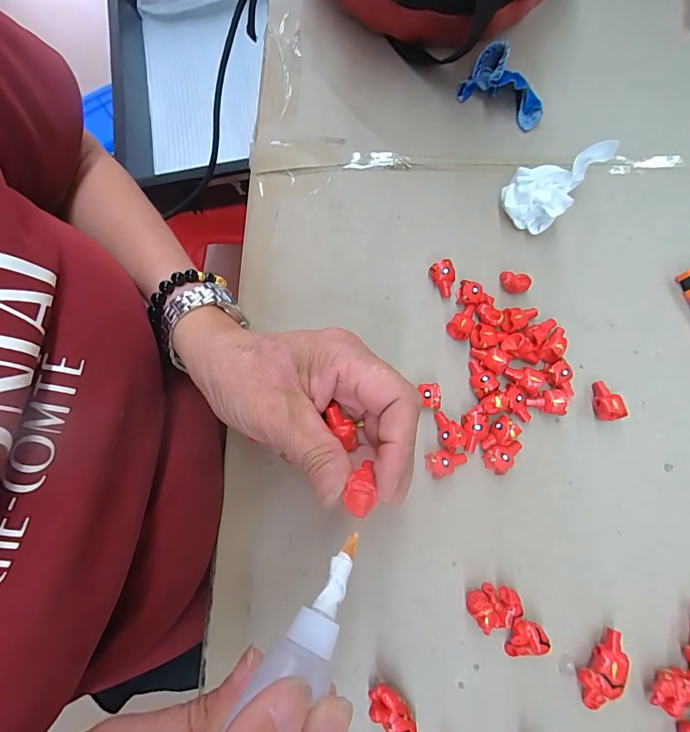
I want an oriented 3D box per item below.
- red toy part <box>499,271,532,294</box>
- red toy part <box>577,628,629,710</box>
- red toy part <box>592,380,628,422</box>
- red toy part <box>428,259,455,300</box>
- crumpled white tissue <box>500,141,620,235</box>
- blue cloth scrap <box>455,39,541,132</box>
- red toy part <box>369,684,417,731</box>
[{"bbox_3d":[0.121,-0.059,0.277,0.021,0.011,0.011,20,77,7],"label":"red toy part"},{"bbox_3d":[0.146,0.172,0.219,0.017,0.014,0.041,39,79,11],"label":"red toy part"},{"bbox_3d":[0.175,0.023,0.259,0.017,0.013,0.025,2,75,2],"label":"red toy part"},{"bbox_3d":[0.072,-0.062,0.280,0.016,0.015,0.022,-18,76,-3],"label":"red toy part"},{"bbox_3d":[0.150,-0.135,0.286,0.044,0.034,0.071,39,80,11],"label":"crumpled white tissue"},{"bbox_3d":[0.133,-0.225,0.318,0.069,0.042,0.026,35,78,-5],"label":"blue cloth scrap"},{"bbox_3d":[0.029,0.196,0.216,0.019,0.014,0.039,-40,78,-8],"label":"red toy part"}]

